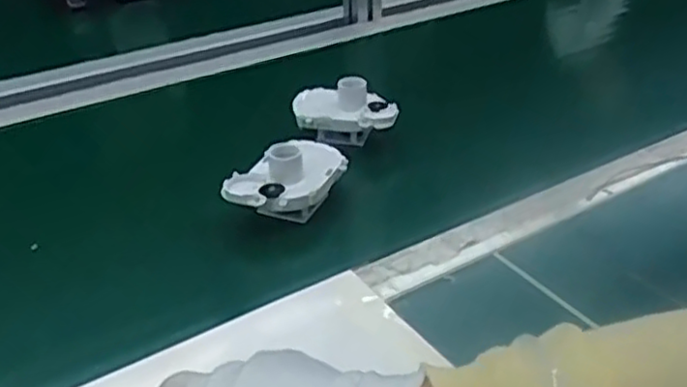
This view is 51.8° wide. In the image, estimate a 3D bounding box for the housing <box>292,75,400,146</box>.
[{"bbox_3d":[0.003,-0.076,0.675,0.096,0.059,0.047,6,33,14],"label":"housing"}]

